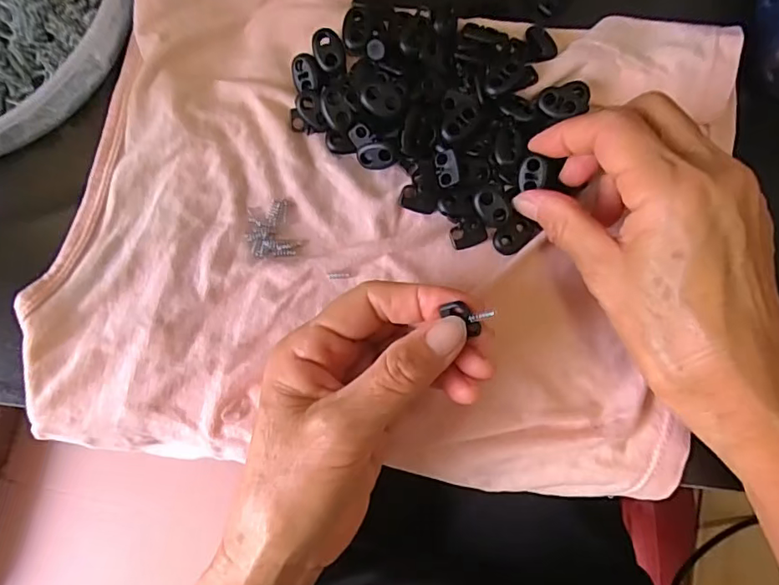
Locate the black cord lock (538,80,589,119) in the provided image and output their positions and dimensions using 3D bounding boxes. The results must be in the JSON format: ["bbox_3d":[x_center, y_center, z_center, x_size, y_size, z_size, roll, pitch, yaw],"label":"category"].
[{"bbox_3d":[0.087,-0.095,0.254,0.026,0.005,0.019,-16,81,-2],"label":"black cord lock"}]

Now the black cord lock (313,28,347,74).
[{"bbox_3d":[-0.030,-0.121,0.263,0.014,0.007,0.022,-13,81,-2],"label":"black cord lock"}]

